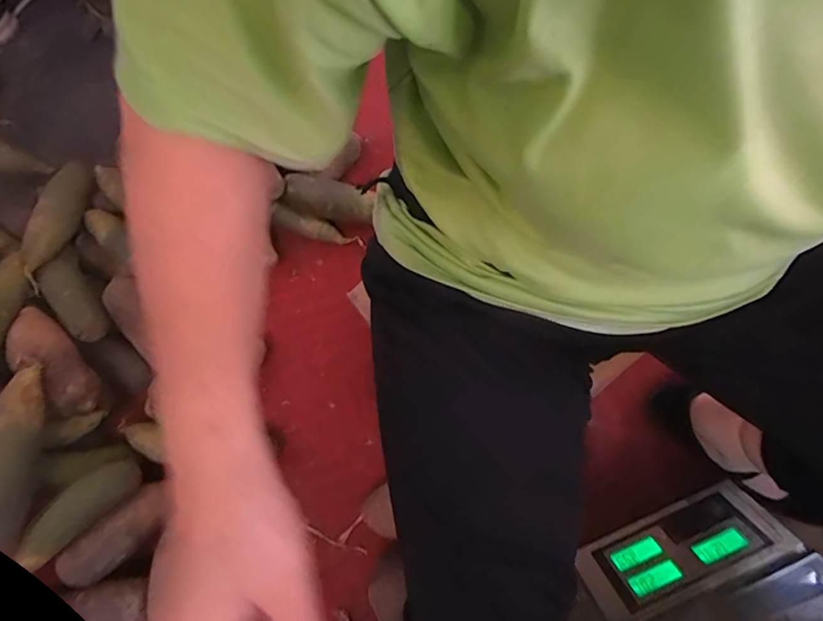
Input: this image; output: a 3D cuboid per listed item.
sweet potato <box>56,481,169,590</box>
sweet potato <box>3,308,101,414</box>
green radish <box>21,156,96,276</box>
[{"bbox_3d":[-0.359,0.274,0.565,0.051,0.036,0.144,42,78,15],"label":"sweet potato"},{"bbox_3d":[-0.449,0.061,0.564,0.051,0.050,0.150,-37,89,-9],"label":"sweet potato"},{"bbox_3d":[-0.495,-0.139,0.640,0.042,0.050,0.172,6,72,5],"label":"green radish"}]

